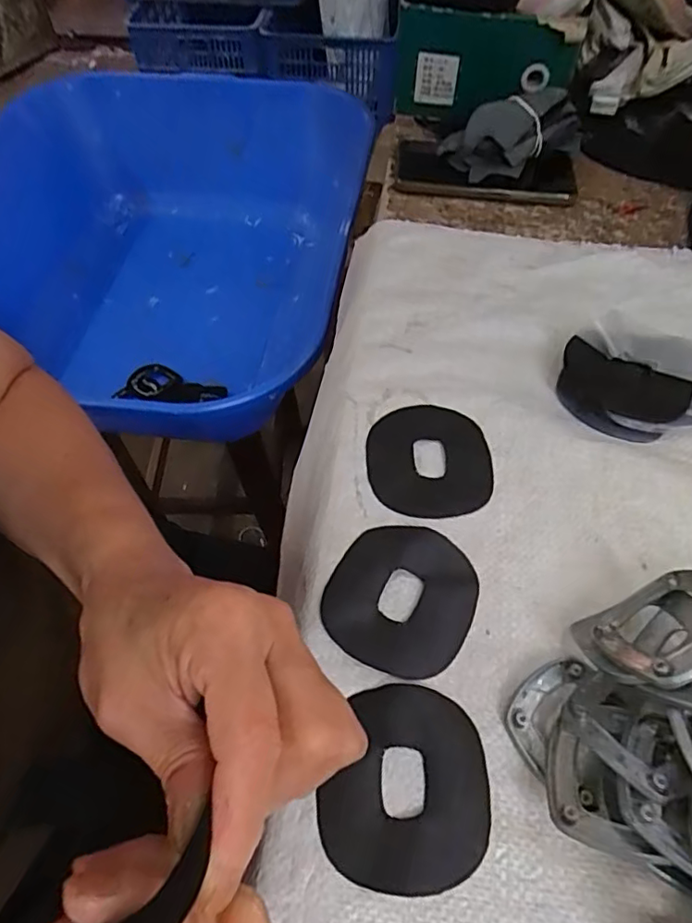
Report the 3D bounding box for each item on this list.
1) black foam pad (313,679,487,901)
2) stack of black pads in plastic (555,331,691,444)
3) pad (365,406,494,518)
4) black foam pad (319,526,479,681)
[{"bbox_3d":[0.028,0.145,0.265,0.073,0.006,0.080,8,56,5],"label":"black foam pad"},{"bbox_3d":[0.192,-0.050,0.387,0.094,0.017,0.075,13,72,16],"label":"stack of black pads in plastic"},{"bbox_3d":[0.052,-0.002,0.366,0.075,0.004,0.079,-2,55,-2],"label":"pad"},{"bbox_3d":[0.030,0.072,0.315,0.074,0.005,0.081,22,58,15],"label":"black foam pad"}]

